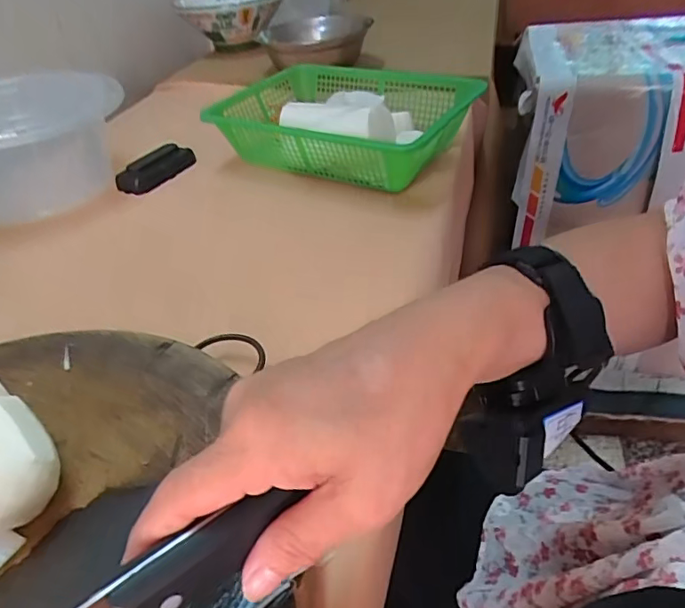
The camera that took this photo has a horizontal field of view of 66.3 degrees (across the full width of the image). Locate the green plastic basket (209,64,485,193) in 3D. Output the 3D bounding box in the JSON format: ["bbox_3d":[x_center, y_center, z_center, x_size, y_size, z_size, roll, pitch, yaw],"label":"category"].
[{"bbox_3d":[0.006,-0.253,0.719,0.350,0.090,0.278,19,45,28],"label":"green plastic basket"}]

